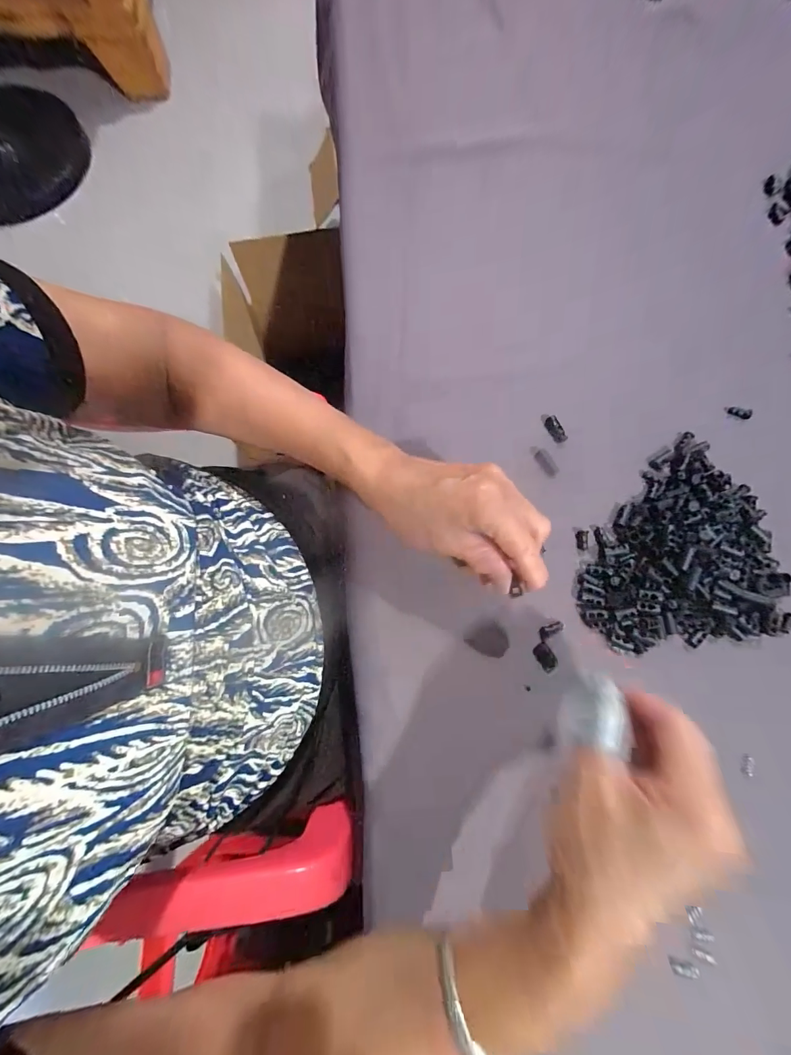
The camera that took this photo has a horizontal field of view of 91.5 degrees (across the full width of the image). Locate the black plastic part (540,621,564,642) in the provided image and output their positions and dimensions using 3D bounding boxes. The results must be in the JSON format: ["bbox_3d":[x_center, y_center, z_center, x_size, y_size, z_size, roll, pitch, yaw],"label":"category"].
[{"bbox_3d":[0.122,0.081,0.300,0.019,0.004,0.011,-21,79,-4],"label":"black plastic part"}]

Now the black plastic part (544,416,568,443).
[{"bbox_3d":[0.140,-0.085,0.336,0.010,0.006,0.024,-34,93,-6],"label":"black plastic part"}]

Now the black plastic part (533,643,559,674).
[{"bbox_3d":[0.116,0.100,0.296,0.013,0.006,0.021,-32,80,-6],"label":"black plastic part"}]

